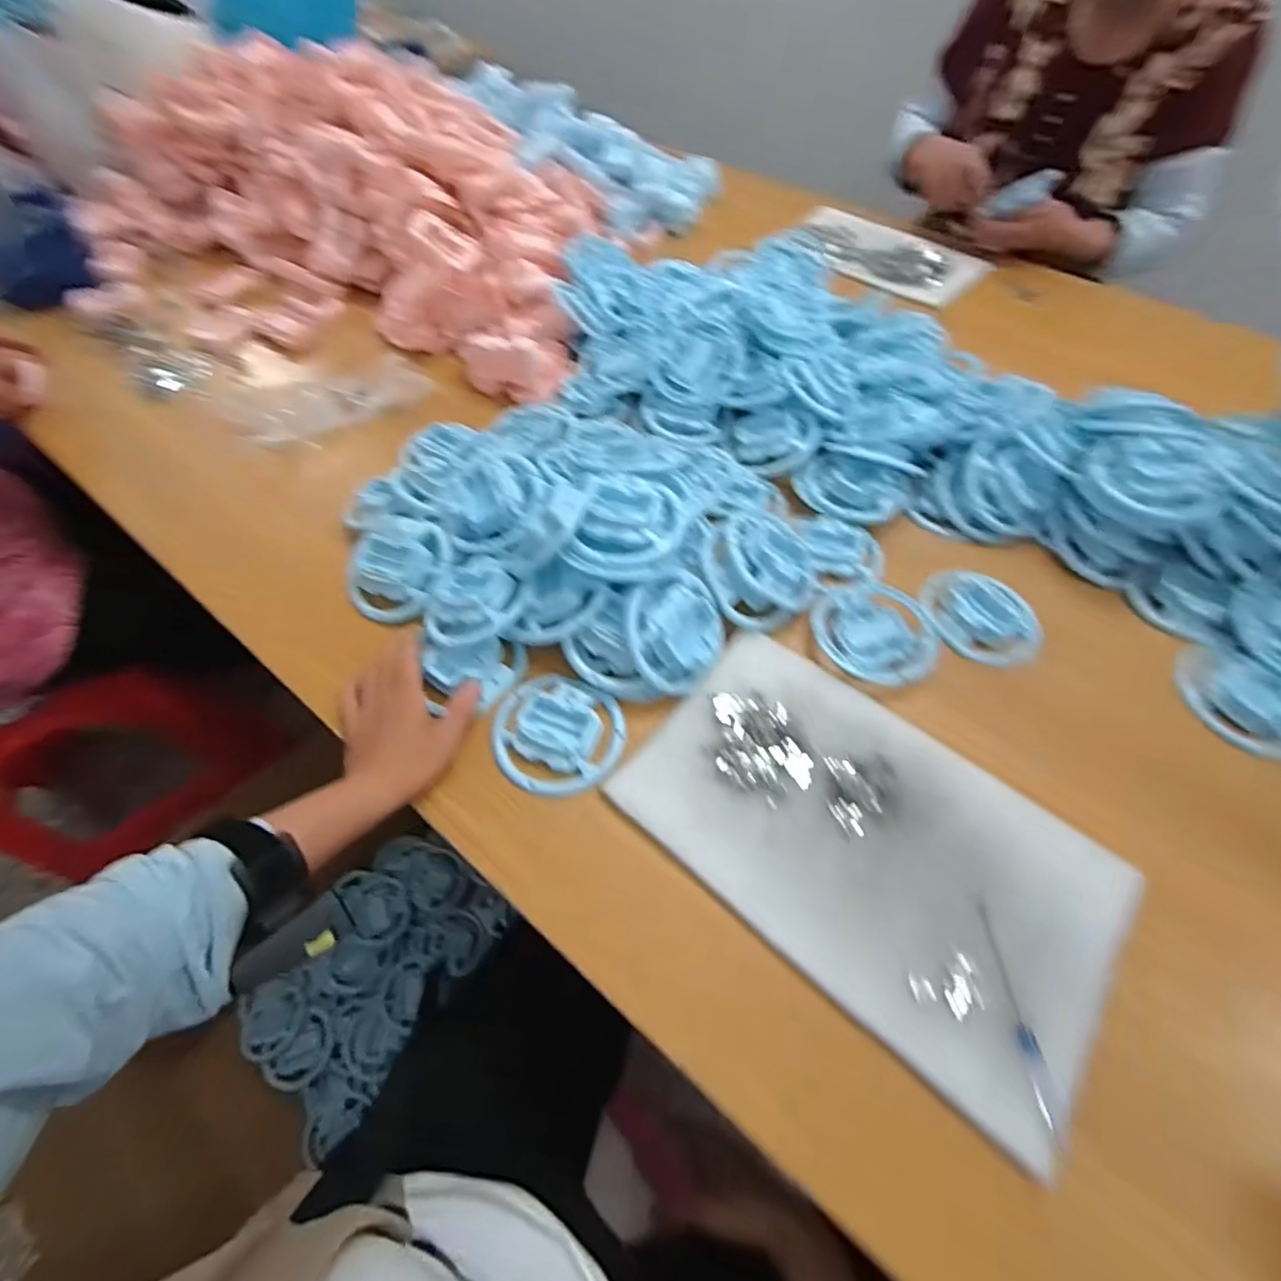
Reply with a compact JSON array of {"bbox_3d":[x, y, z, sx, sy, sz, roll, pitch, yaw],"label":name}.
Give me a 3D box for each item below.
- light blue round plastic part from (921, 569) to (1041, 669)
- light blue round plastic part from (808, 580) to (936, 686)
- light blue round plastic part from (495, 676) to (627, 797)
[{"bbox_3d":[0.317,-0.021,0.558,0.104,0.023,0.079,29,61,17],"label":"light blue round plastic part"},{"bbox_3d":[0.214,-0.011,0.542,0.107,0.023,0.108,0,57,-1],"label":"light blue round plastic part"},{"bbox_3d":[-0.068,0.074,0.477,0.106,0.016,0.094,18,58,10],"label":"light blue round plastic part"}]

